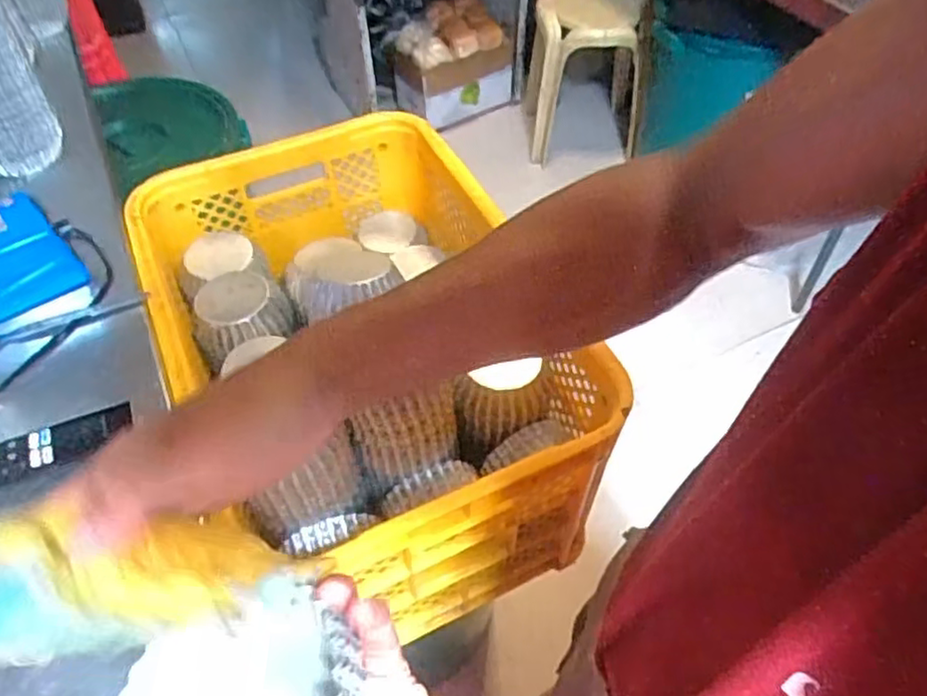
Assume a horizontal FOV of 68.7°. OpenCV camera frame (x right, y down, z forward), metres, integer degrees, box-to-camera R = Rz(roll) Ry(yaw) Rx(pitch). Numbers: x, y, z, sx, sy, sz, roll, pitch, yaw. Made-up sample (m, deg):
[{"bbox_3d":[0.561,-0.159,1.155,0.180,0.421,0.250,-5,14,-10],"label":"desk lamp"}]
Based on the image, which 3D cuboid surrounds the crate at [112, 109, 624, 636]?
[{"bbox_3d":[-0.116,0.008,0.760,0.350,0.258,0.525,-20,54,-14],"label":"crate"}]

